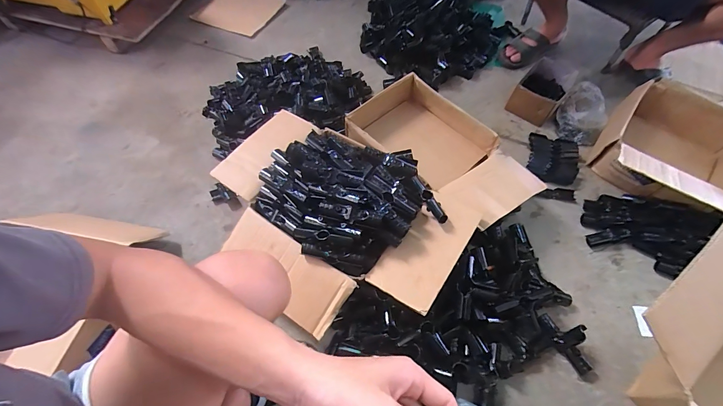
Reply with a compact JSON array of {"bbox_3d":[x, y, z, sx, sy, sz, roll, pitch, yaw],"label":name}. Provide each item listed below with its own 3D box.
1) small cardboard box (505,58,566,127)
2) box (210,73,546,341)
[{"bbox_3d":[0.592,-0.367,1.101,0.139,0.088,0.219,34,65,17],"label":"small cardboard box"},{"bbox_3d":[0.045,-0.057,0.828,0.653,0.218,0.571,-34,66,-19],"label":"box"}]

